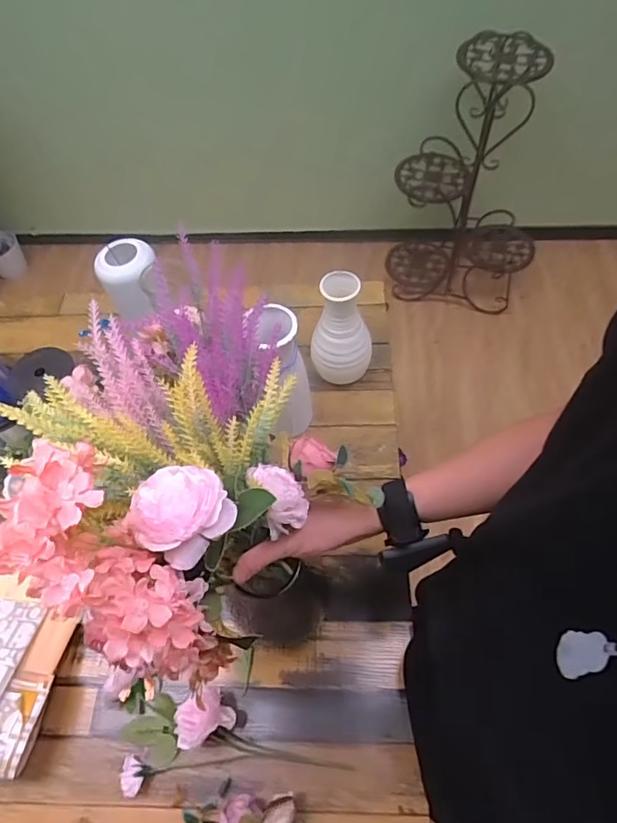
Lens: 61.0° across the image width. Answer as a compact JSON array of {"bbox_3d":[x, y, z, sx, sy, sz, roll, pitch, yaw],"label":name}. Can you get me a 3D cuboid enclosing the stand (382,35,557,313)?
[{"bbox_3d":[0.526,-0.744,1.654,0.479,0.763,0.359,9,60,8],"label":"stand"}]

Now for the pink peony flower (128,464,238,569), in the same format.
[{"bbox_3d":[-0.087,0.065,0.352,0.062,0.033,0.060,-1,59,2],"label":"pink peony flower"}]

